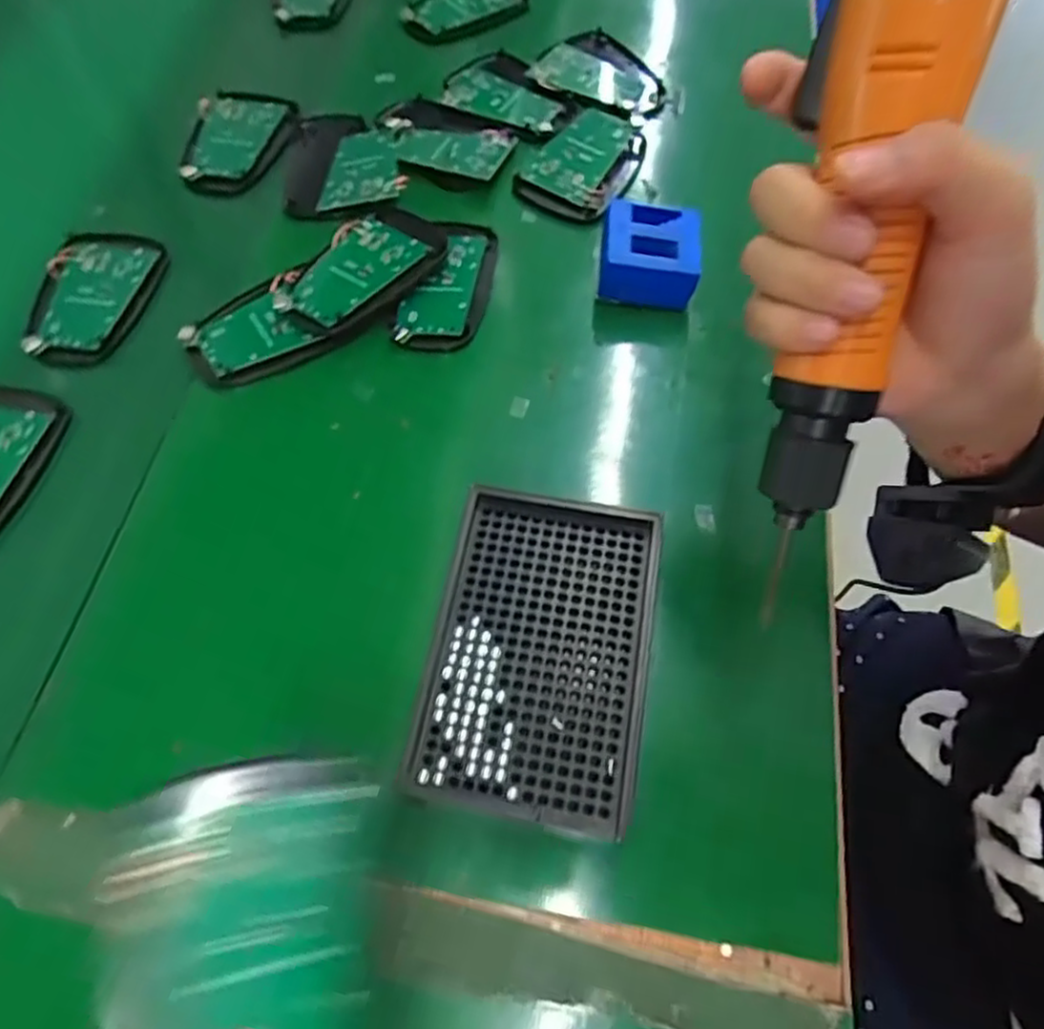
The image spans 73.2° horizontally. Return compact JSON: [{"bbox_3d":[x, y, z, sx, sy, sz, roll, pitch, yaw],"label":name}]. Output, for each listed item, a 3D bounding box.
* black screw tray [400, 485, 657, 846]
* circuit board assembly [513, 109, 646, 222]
[{"bbox_3d":[0.008,0.055,0.297,0.090,0.012,0.133,11,63,3],"label":"black screw tray"},{"bbox_3d":[0.039,-0.228,0.450,0.065,0.011,0.087,29,65,11],"label":"circuit board assembly"}]

